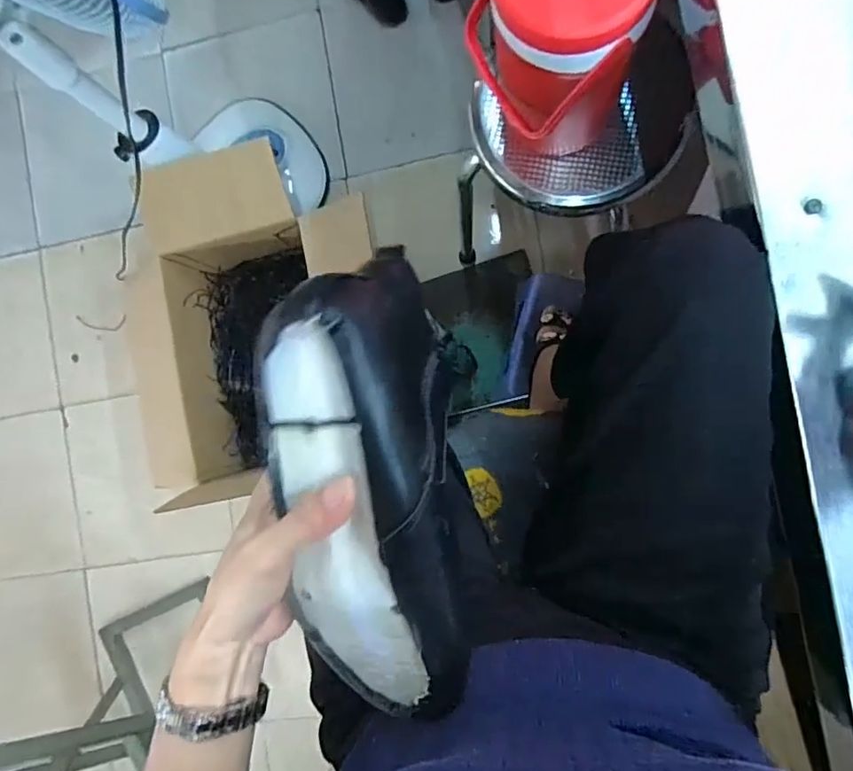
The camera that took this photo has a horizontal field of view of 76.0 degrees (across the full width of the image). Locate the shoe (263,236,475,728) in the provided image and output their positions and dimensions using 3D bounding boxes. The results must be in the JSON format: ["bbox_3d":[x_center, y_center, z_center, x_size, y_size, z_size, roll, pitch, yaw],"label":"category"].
[{"bbox_3d":[-0.029,0.061,0.314,0.097,0.121,0.257,-5,95,7],"label":"shoe"}]

